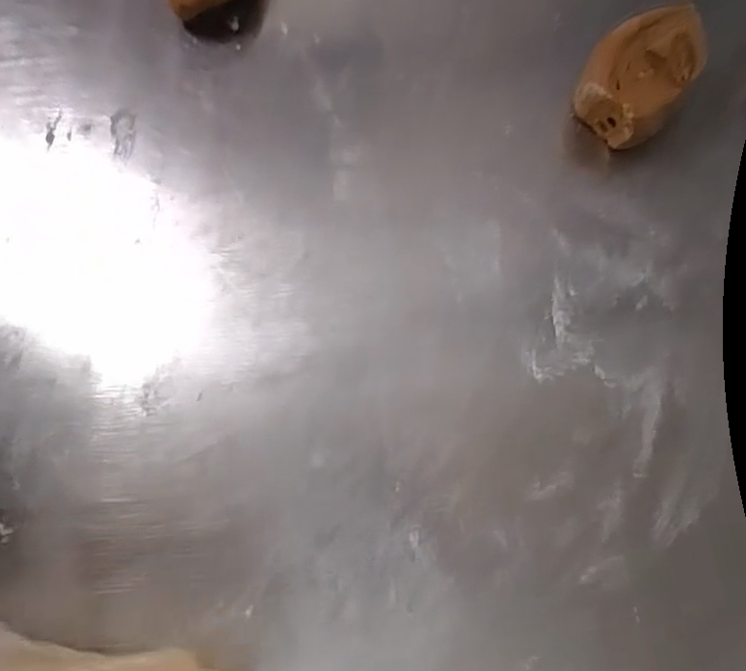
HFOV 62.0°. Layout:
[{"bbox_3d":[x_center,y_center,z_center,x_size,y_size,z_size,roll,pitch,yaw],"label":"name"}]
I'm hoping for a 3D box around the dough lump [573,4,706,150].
[{"bbox_3d":[0.128,-0.125,0.299,0.043,0.047,0.057,36,78,11],"label":"dough lump"}]

